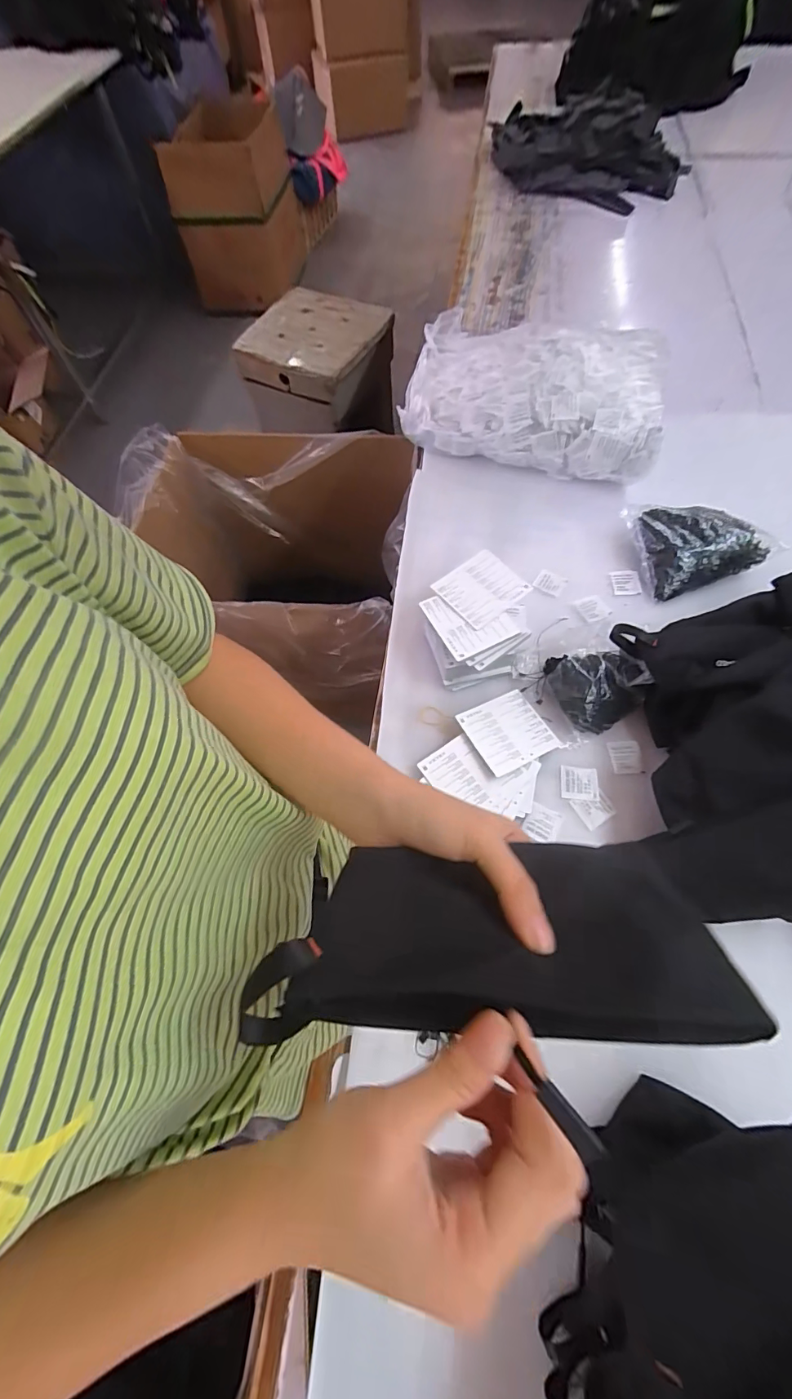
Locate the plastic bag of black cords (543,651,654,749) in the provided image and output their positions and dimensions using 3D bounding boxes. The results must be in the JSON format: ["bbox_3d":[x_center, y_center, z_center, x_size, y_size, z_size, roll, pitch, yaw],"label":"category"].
[{"bbox_3d":[0.245,-0.016,0.556,0.103,0.056,0.113,-14,65,-4],"label":"plastic bag of black cords"}]

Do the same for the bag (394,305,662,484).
[{"bbox_3d":[0.227,-0.528,0.772,0.415,0.114,0.290,16,66,10],"label":"bag"}]

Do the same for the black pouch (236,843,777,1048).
[{"bbox_3d":[0.039,0.106,0.212,0.200,0.020,0.083,-5,38,5],"label":"black pouch"}]

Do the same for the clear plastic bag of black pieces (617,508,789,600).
[{"bbox_3d":[0.424,-0.229,0.650,0.173,0.056,0.138,-18,65,-6],"label":"clear plastic bag of black pieces"}]

